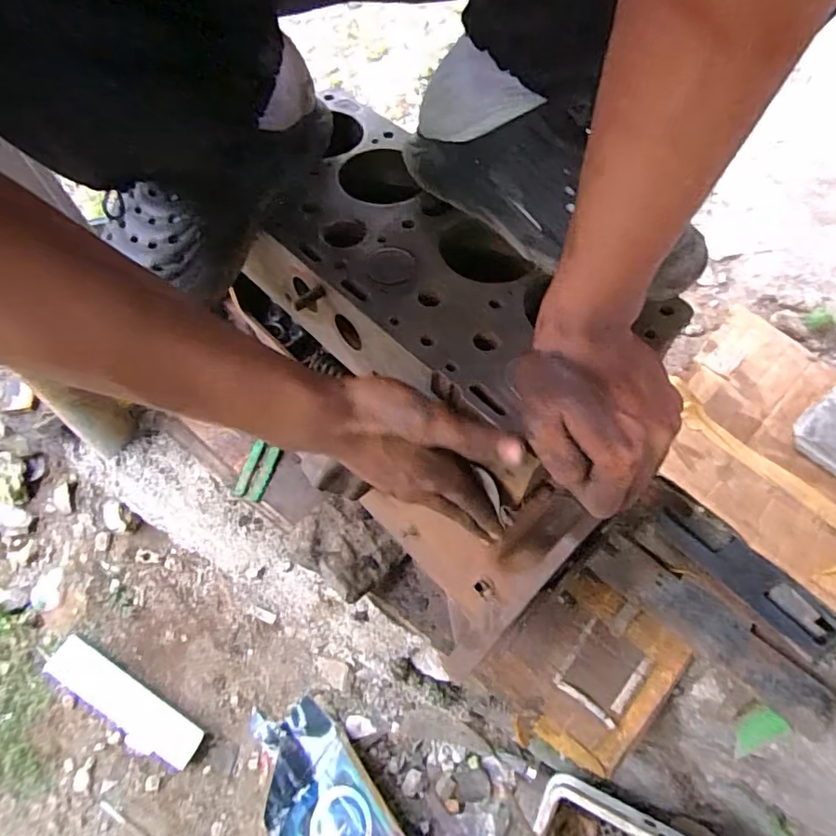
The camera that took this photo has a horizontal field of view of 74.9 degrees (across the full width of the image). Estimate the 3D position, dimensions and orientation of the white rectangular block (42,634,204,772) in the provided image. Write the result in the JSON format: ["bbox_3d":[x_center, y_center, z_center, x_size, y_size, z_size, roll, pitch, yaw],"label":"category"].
[{"bbox_3d":[-0.611,0.590,1.128,0.355,0.043,0.094,27,64,17],"label":"white rectangular block"}]

